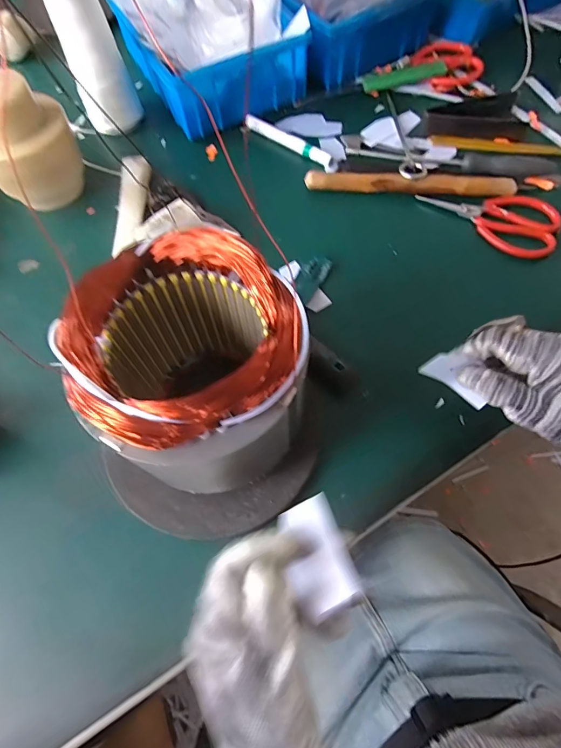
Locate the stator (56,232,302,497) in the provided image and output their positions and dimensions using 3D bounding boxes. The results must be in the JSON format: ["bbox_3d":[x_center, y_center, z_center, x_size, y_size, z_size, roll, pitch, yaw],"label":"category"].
[{"bbox_3d":[-0.058,0.002,0.300,0.121,0.148,0.137,-40,71,-14],"label":"stator"}]

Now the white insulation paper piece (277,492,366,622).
[{"bbox_3d":[0.019,0.094,0.222,0.031,0.004,0.068,-24,31,0],"label":"white insulation paper piece"}]

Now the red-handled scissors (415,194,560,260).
[{"bbox_3d":[0.250,-0.194,0.486,0.156,0.010,0.081,34,72,15],"label":"red-handled scissors"}]

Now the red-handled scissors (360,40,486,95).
[{"bbox_3d":[0.206,-0.452,0.610,0.169,0.021,0.078,-18,67,-6],"label":"red-handled scissors"}]

